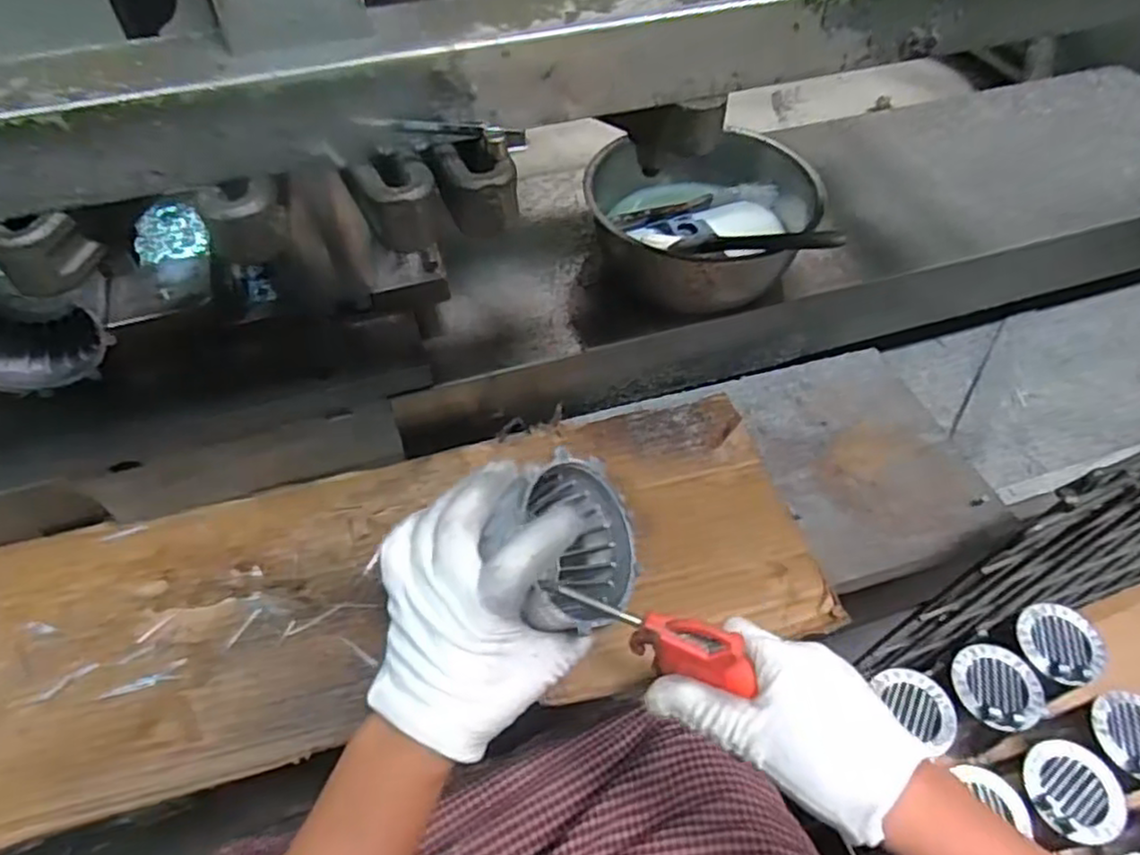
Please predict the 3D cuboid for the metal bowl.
[{"bbox_3d":[0.118,-0.164,0.596,0.195,0.084,0.195,0,53,0],"label":"metal bowl"}]

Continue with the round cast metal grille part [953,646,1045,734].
[{"bbox_3d":[0.445,0.268,0.722,0.080,0.010,0.090,12,45,25],"label":"round cast metal grille part"}]

